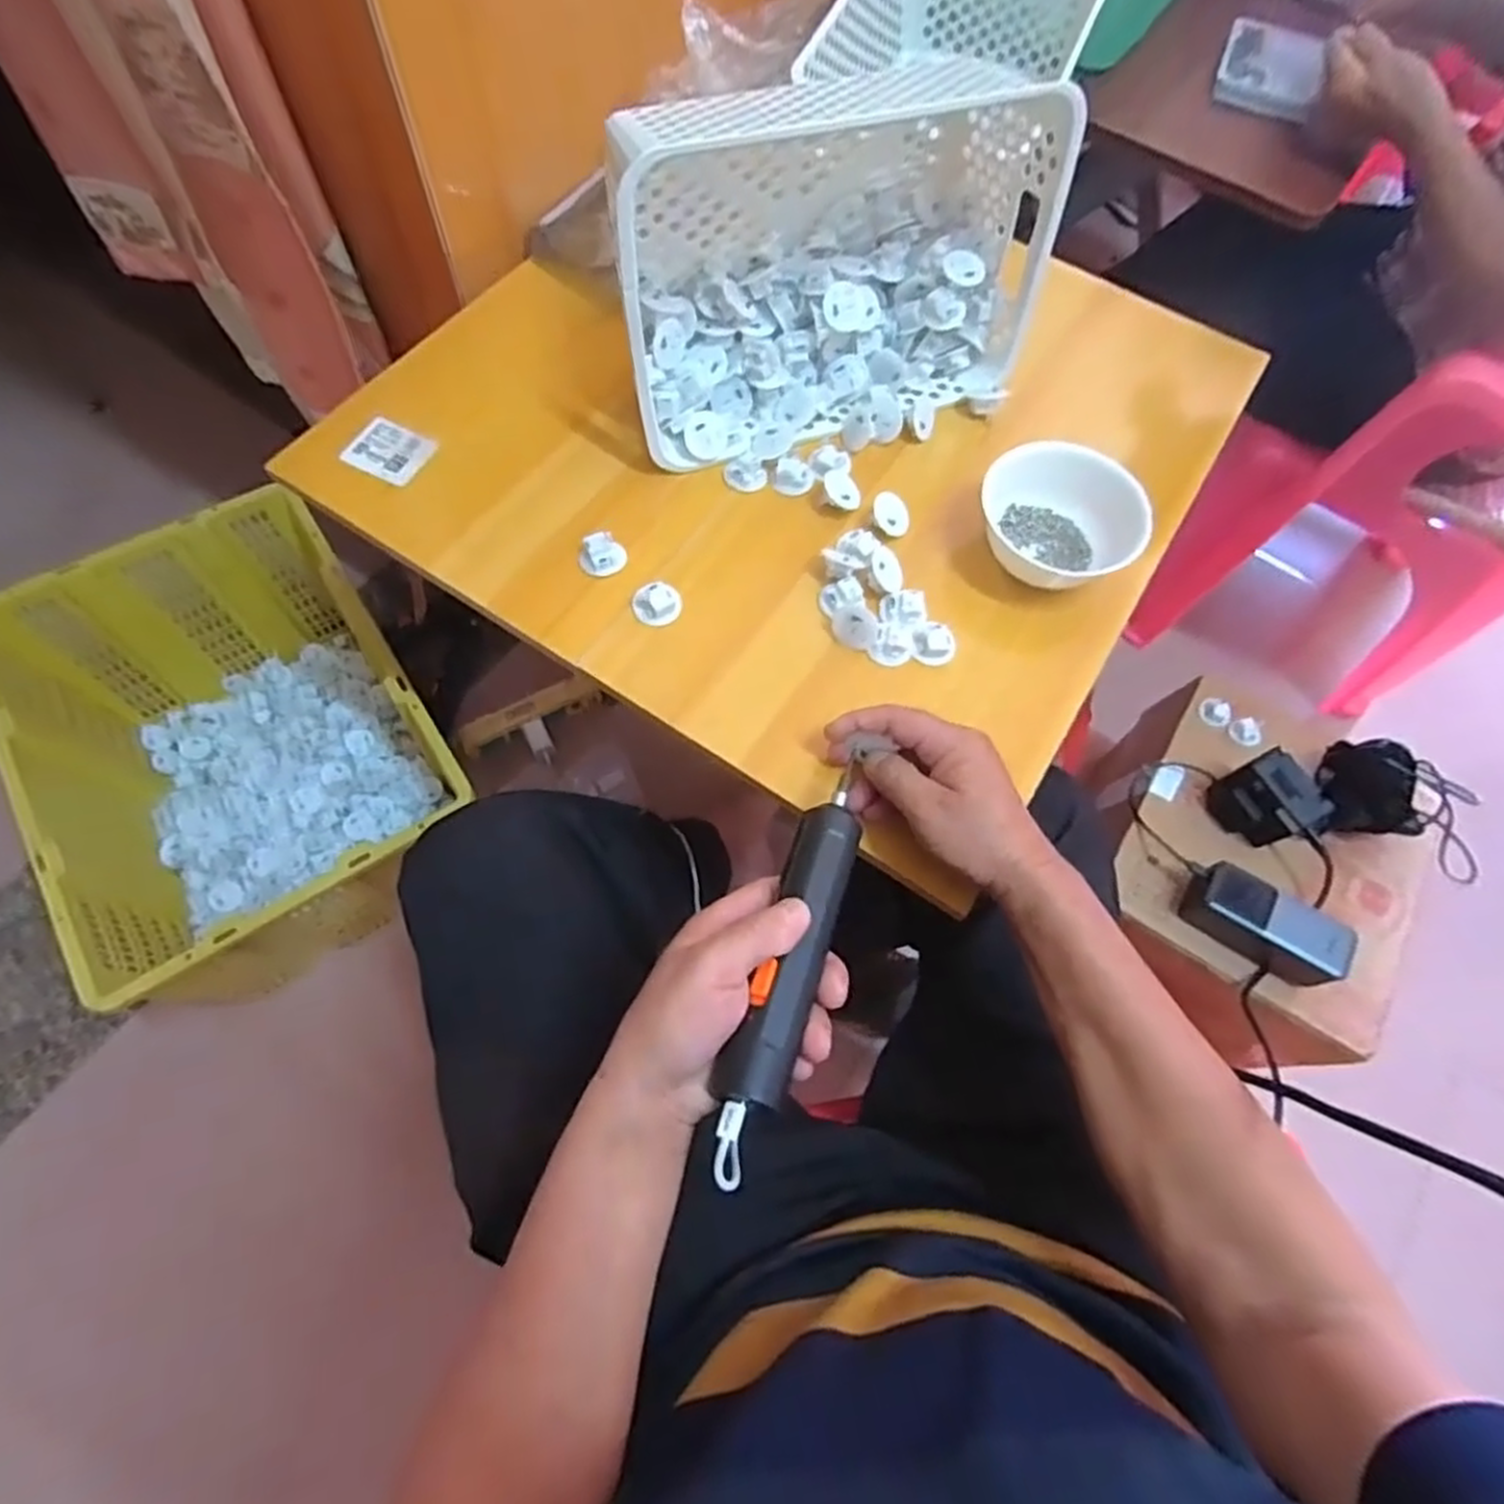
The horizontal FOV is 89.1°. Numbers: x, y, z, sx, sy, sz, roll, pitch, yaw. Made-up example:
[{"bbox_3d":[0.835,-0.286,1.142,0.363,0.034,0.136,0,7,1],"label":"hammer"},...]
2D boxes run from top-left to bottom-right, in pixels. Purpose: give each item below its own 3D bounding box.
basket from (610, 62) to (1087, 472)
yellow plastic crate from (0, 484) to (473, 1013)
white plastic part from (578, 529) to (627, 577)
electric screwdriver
[{"bbox_3d":[0.050,-0.348,0.550,0.306,0.174,0.171,-18,70,-10],"label":"basket"},{"bbox_3d":[-0.558,0.005,0.856,0.377,0.241,0.468,-34,74,-15],"label":"yellow plastic crate"},{"bbox_3d":[-0.106,-0.141,0.544,0.032,0.016,0.027,-9,69,-6],"label":"white plastic part"},{"bbox_3d":[0.025,0.091,0.397,0.033,0.033,0.238,19,57,5],"label":"electric screwdriver"}]

